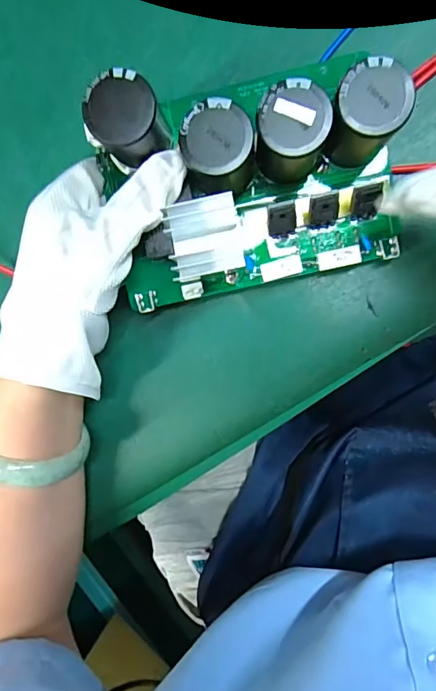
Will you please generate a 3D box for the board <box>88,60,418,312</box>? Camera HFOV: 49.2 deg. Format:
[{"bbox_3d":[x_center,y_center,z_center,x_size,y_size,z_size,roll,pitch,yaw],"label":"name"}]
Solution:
[{"bbox_3d":[0.018,-0.078,0.244,0.145,0.064,0.099,-6,94,8],"label":"board"}]

